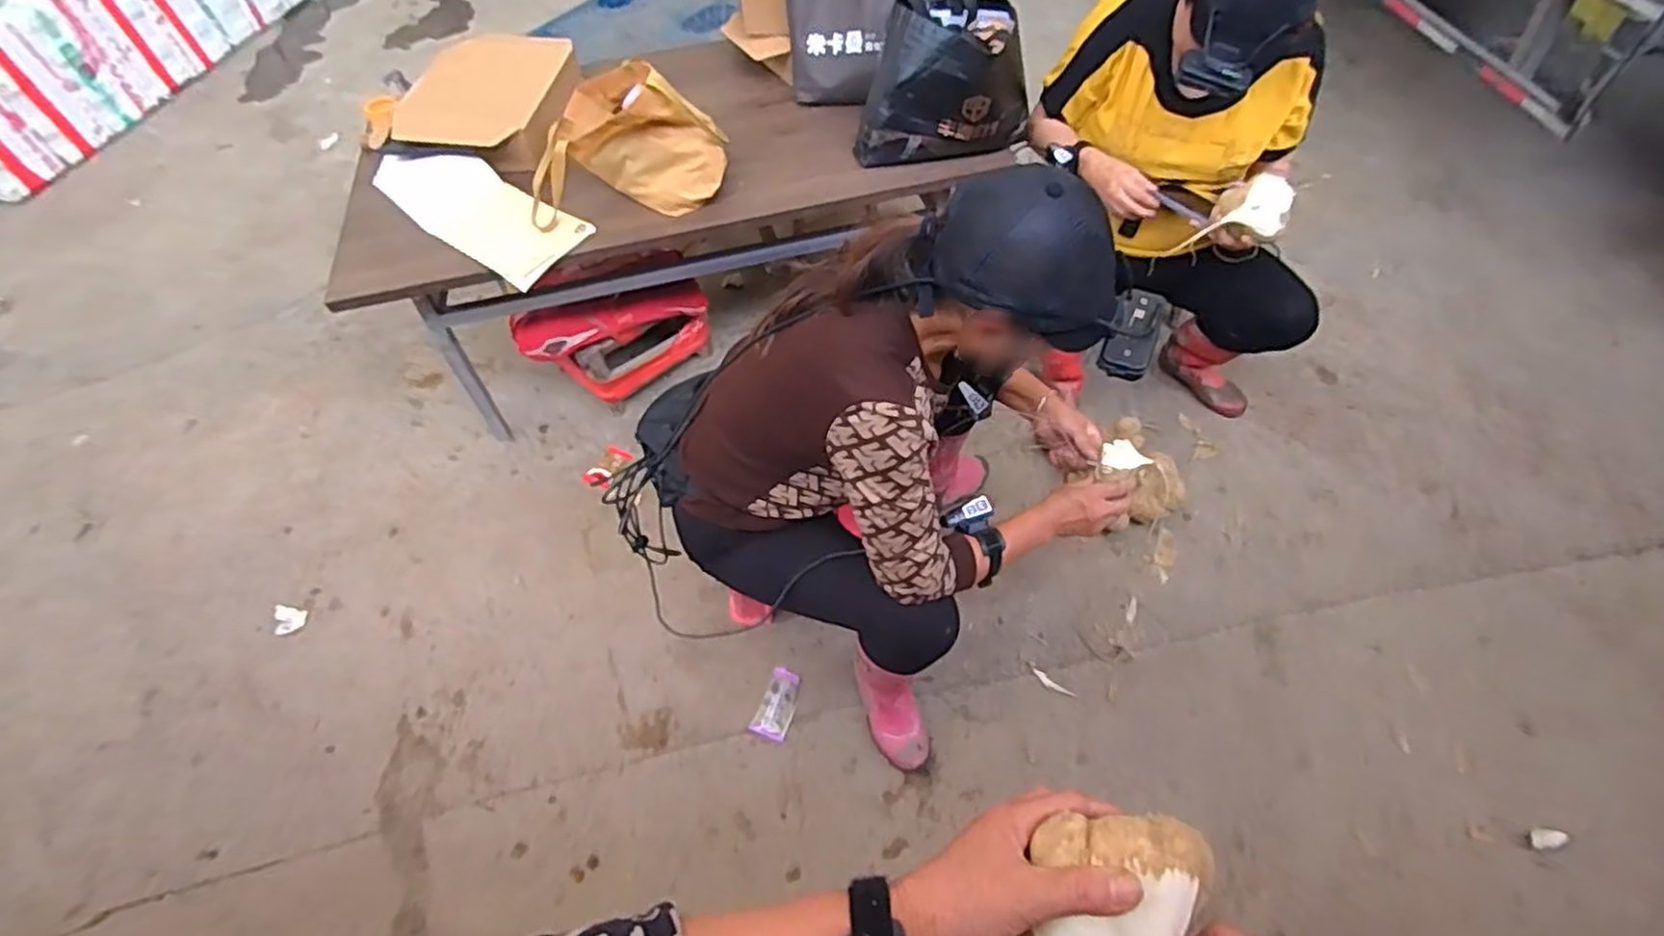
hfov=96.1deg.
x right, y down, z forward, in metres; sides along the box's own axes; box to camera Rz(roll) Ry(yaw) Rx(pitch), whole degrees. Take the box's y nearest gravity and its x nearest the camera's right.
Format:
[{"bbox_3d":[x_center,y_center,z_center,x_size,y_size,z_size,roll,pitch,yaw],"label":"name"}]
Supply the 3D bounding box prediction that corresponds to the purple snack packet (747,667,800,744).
[{"bbox_3d":[-0.098,0.430,1.363,0.065,0.021,0.117,18,59,15],"label":"purple snack packet"}]

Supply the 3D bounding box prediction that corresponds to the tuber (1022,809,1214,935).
[{"bbox_3d":[0.153,0.229,0.390,0.107,0.052,0.079,-4,56,1],"label":"tuber"}]

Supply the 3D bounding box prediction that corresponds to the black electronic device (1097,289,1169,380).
[{"bbox_3d":[0.334,-0.151,0.822,0.050,0.024,0.107,22,77,17],"label":"black electronic device"}]

